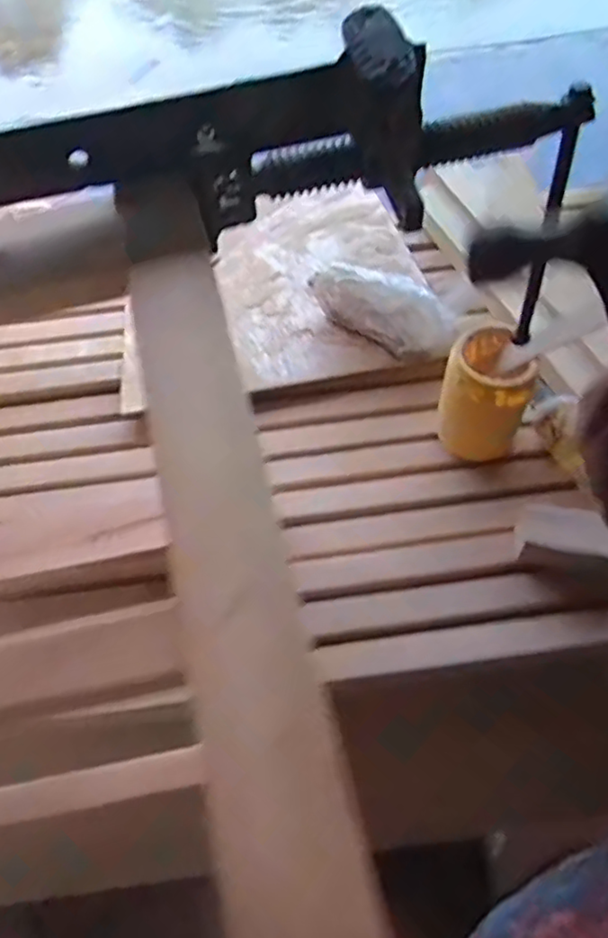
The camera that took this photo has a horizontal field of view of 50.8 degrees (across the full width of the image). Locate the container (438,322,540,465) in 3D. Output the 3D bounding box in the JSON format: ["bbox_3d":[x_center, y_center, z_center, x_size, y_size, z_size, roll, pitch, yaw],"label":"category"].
[{"bbox_3d":[0.205,-0.085,0.729,0.097,0.134,0.096,14,59,12],"label":"container"}]

